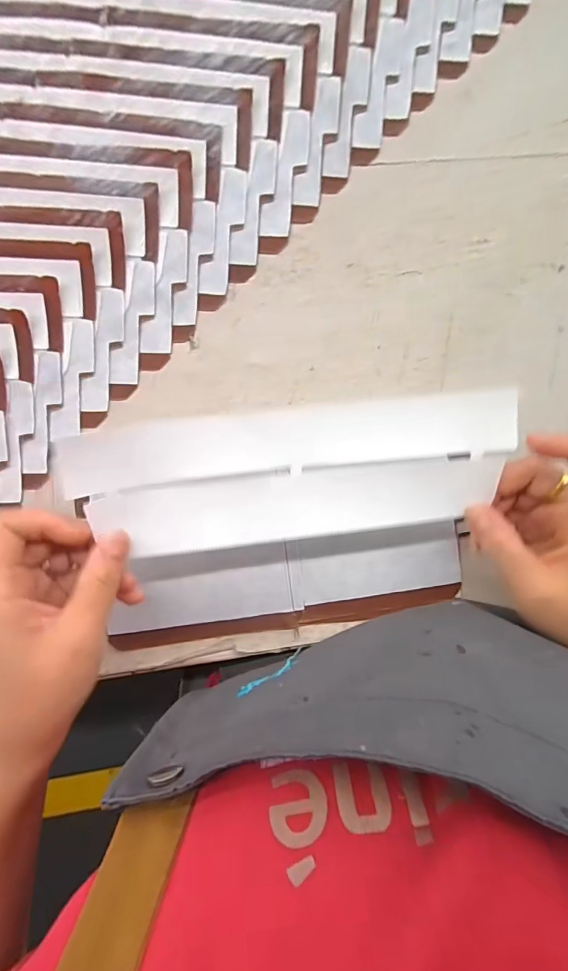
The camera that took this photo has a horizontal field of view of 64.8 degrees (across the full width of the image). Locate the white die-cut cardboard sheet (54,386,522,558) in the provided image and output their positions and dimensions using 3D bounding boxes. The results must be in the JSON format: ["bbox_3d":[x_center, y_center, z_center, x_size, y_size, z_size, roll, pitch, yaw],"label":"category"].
[{"bbox_3d":[0.008,-0.005,0.232,0.219,0.023,0.069,-6,94,-4],"label":"white die-cut cardboard sheet"}]

